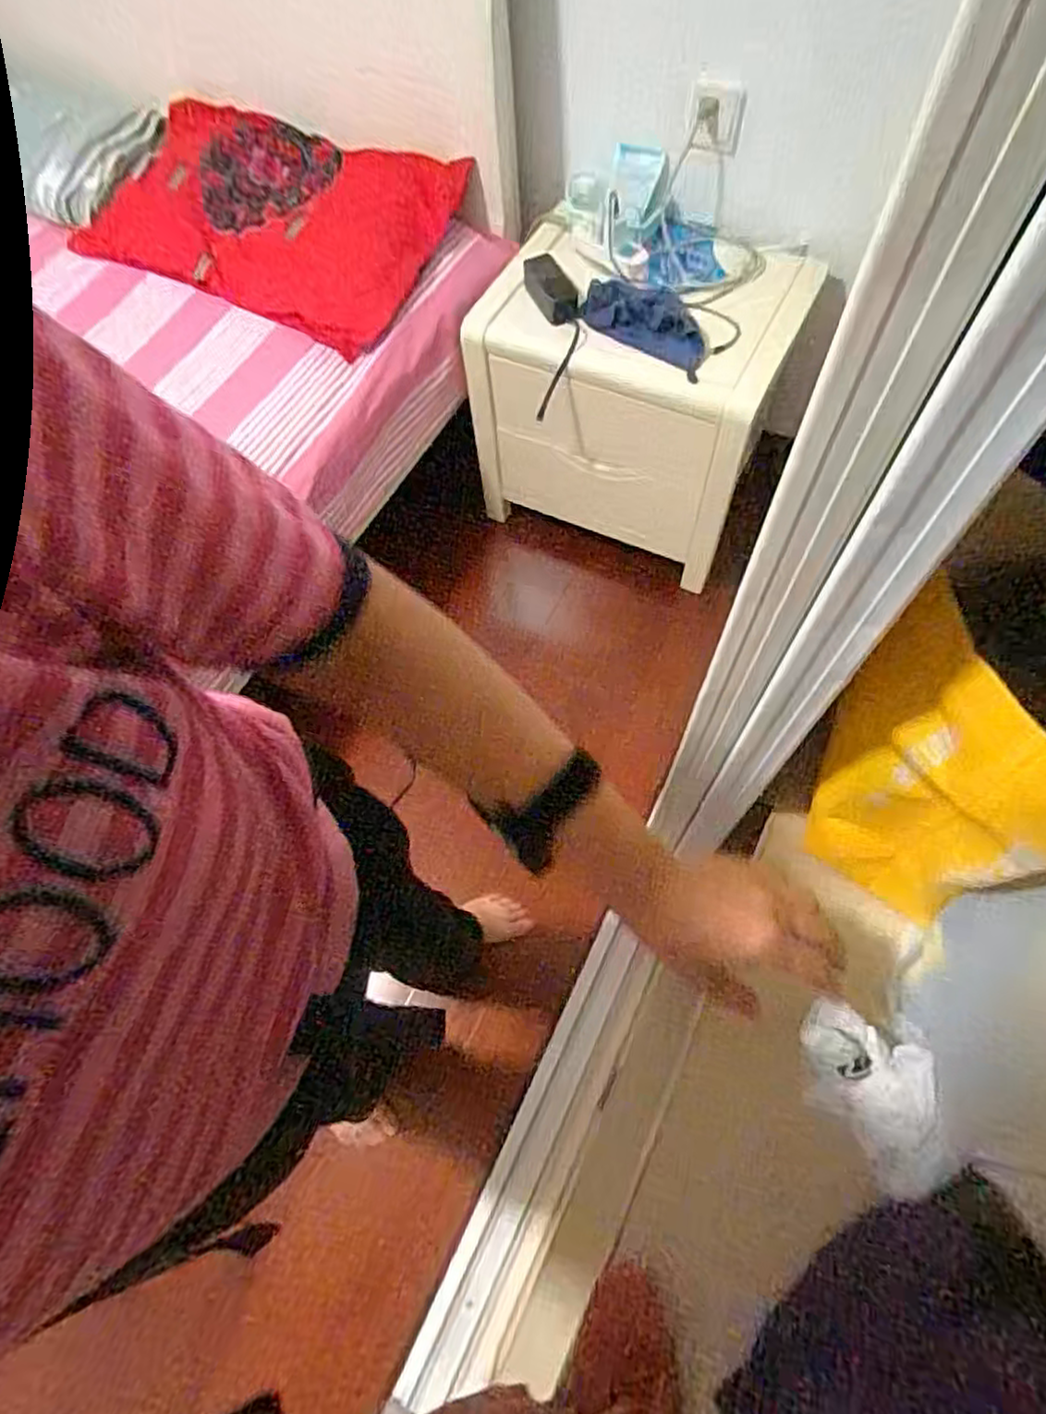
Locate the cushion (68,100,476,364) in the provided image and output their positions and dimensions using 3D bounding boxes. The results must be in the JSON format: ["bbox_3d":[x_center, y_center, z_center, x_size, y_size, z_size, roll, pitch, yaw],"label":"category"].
[{"bbox_3d":[-0.477,-0.965,1.349,0.649,0.118,0.416,30,90,7],"label":"cushion"}]

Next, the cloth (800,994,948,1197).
[{"bbox_3d":[0.224,0.251,0.440,0.069,0.055,0.107,3,64,5],"label":"cloth"}]

